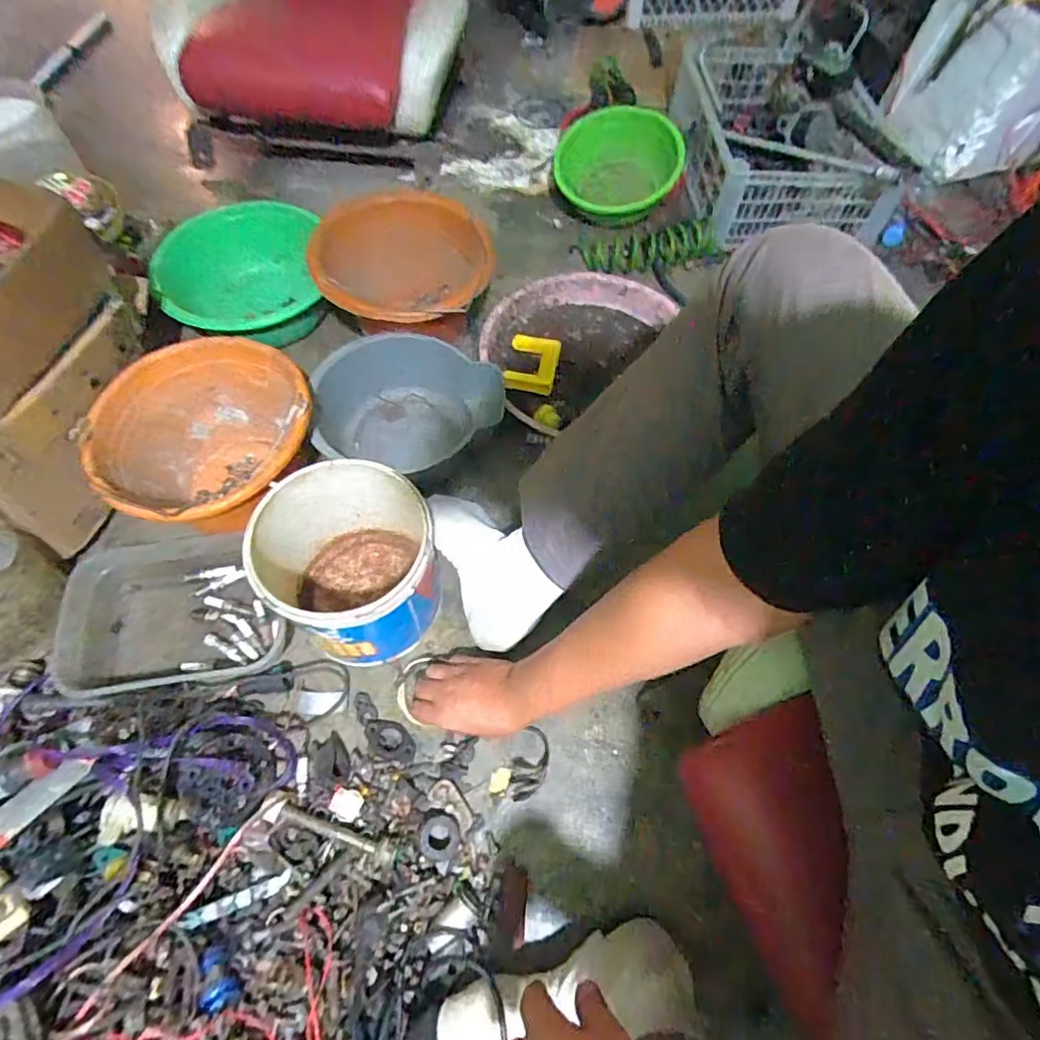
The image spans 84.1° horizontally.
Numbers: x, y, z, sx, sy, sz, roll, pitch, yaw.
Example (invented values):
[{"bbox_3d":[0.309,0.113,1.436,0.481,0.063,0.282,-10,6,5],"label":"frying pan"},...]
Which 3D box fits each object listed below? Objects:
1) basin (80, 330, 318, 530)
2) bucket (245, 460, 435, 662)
[{"bbox_3d":[-0.379,-0.087,0.738,0.232,0.169,0.246,1,63,-2],"label":"basin"},{"bbox_3d":[-0.184,0.056,0.661,0.175,0.196,0.174,1,63,-2],"label":"bucket"}]

